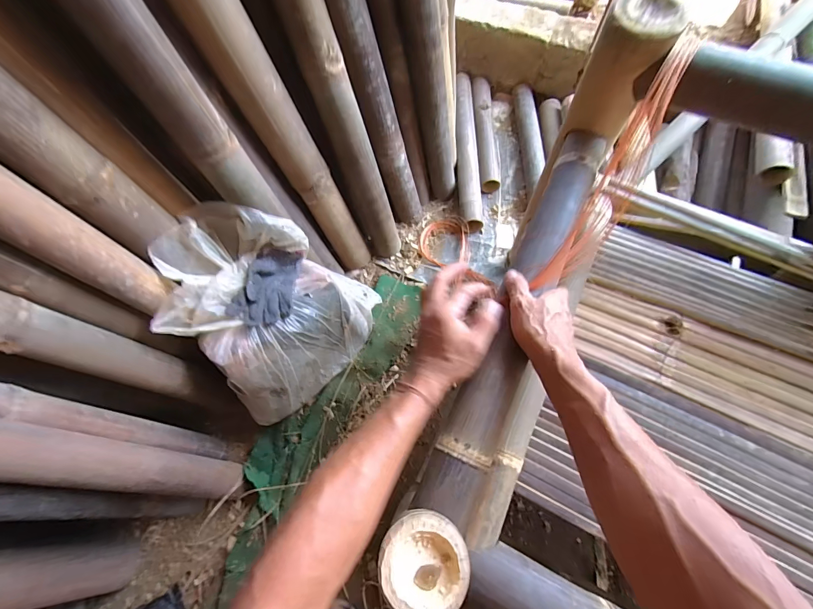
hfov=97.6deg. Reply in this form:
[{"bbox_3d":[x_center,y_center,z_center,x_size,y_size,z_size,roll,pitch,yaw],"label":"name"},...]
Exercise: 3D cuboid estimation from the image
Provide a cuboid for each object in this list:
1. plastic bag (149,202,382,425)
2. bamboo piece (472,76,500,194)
[{"bbox_3d":[-0.257,0.036,0.706,0.309,0.318,0.344,12,66,6],"label":"plastic bag"},{"bbox_3d":[0.251,-0.544,1.121,0.067,0.058,0.437,-1,66,0],"label":"bamboo piece"}]

